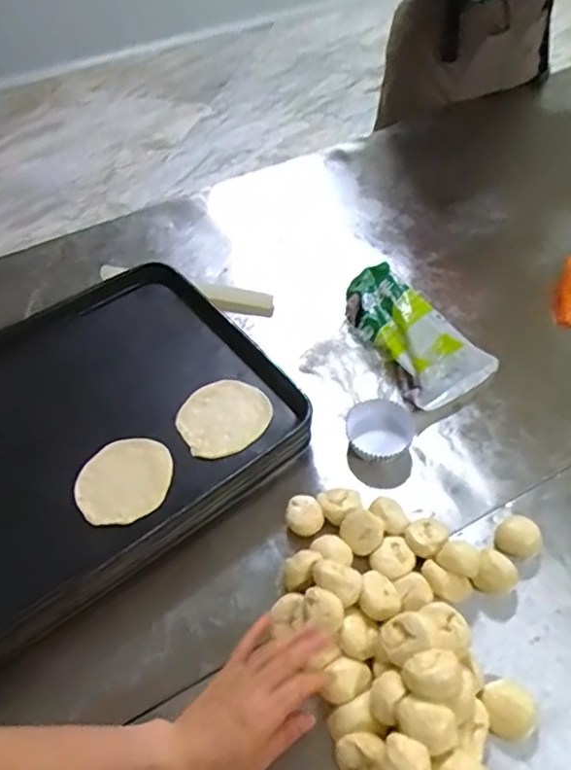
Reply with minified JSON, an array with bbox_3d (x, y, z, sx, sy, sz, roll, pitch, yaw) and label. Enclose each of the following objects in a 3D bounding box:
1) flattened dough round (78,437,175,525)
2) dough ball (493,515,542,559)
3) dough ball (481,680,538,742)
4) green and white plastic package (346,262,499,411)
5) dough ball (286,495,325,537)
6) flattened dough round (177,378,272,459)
[{"bbox_3d":[-0.191,0.112,0.679,0.115,0.013,0.107,-4,49,4],"label":"flattened dough round"},{"bbox_3d":[0.266,0.179,0.657,0.045,0.034,0.045,-1,53,1],"label":"dough ball"},{"bbox_3d":[0.216,0.315,0.553,0.043,0.030,0.049,-8,53,-4],"label":"dough ball"},{"bbox_3d":[0.175,-0.082,0.839,0.133,0.048,0.261,-27,56,-17],"label":"green and white plastic package"},{"bbox_3d":[0.023,0.158,0.677,0.042,0.034,0.044,-1,53,1],"label":"dough ball"},{"bbox_3d":[-0.080,0.037,0.733,0.118,0.010,0.107,-29,57,-18],"label":"flattened dough round"}]

